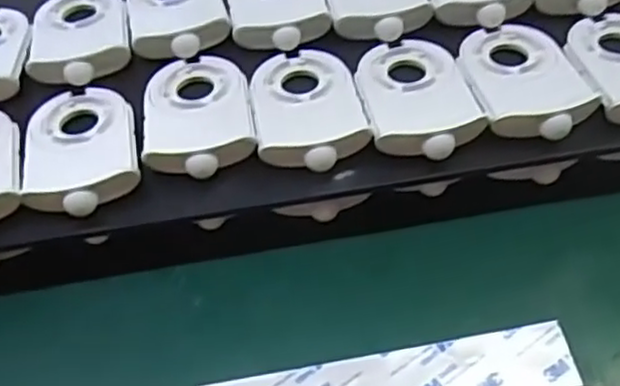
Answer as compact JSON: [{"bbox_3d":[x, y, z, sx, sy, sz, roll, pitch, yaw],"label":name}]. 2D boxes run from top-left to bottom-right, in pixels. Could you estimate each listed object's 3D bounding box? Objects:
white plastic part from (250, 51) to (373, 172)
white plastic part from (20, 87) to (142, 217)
[{"bbox_3d":[-0.002,-0.049,0.387,0.057,0.010,0.089,-11,52,-3],"label":"white plastic part"},{"bbox_3d":[-0.123,-0.028,0.384,0.059,0.012,0.094,-11,52,-3],"label":"white plastic part"}]

